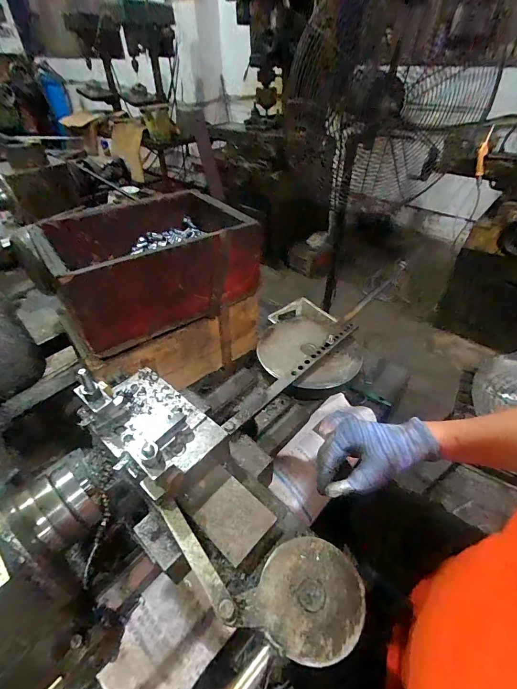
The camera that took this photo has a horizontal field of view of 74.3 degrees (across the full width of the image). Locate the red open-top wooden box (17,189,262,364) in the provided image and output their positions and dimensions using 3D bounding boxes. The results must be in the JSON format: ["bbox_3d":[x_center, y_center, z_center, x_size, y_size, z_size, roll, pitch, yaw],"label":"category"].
[{"bbox_3d":[-0.192,-0.164,0.672,0.350,0.155,0.249,-25,46,-27],"label":"red open-top wooden box"}]

